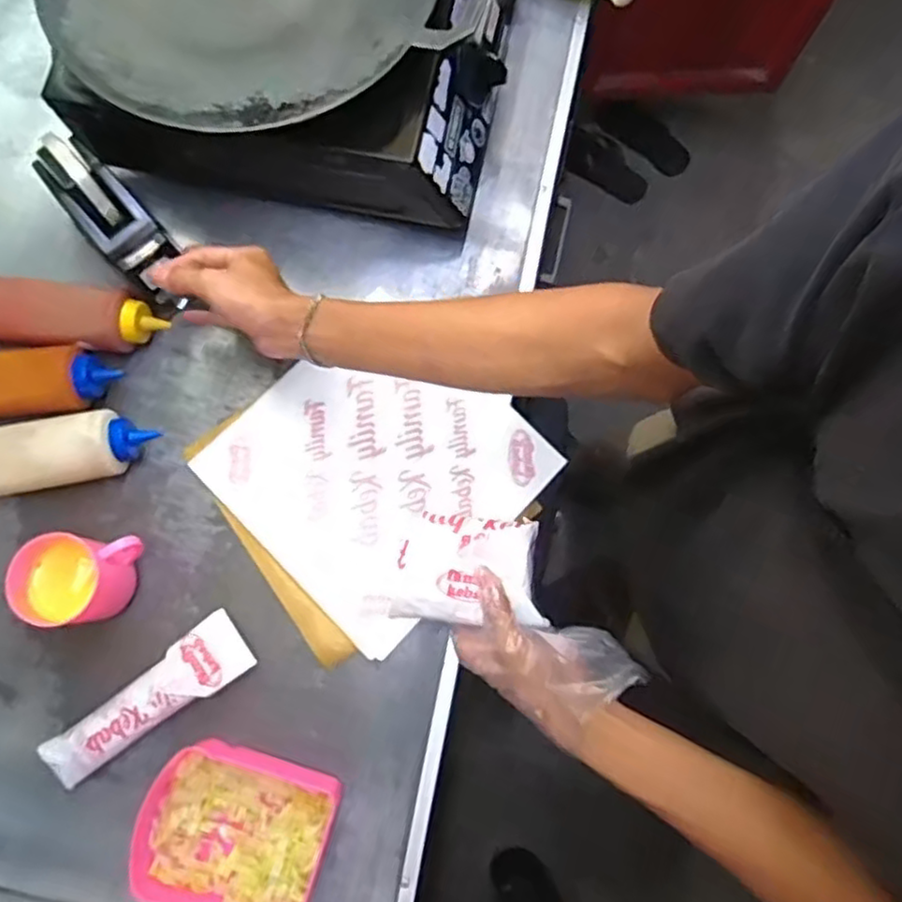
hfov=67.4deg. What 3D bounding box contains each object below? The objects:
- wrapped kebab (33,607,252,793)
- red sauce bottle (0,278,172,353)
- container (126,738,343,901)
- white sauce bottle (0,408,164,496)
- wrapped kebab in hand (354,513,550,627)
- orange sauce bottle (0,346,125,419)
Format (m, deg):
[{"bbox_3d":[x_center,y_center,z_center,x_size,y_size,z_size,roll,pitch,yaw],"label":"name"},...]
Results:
[{"bbox_3d":[-0.256,0.213,0.579,0.177,0.030,0.057,-37,79,-8],"label":"wrapped kebab"},{"bbox_3d":[-0.372,-0.125,0.639,0.199,0.060,0.054,5,78,0],"label":"red sauce bottle"},{"bbox_3d":[-0.177,0.311,0.553,0.149,0.043,0.120,18,78,4],"label":"container"},{"bbox_3d":[-0.372,0.006,0.608,0.200,0.066,0.053,-13,77,-3],"label":"white sauce bottle"},{"bbox_3d":[0.003,0.093,0.539,0.134,0.027,0.082,4,77,1],"label":"wrapped kebab in hand"},{"bbox_3d":[-0.413,-0.058,0.622,0.197,0.062,0.056,-8,77,-2],"label":"orange sauce bottle"}]

